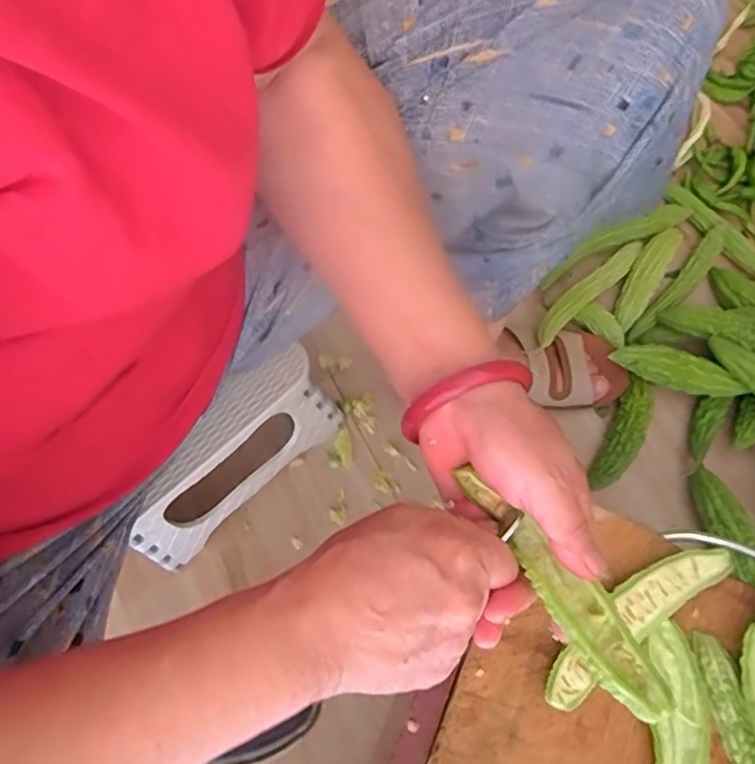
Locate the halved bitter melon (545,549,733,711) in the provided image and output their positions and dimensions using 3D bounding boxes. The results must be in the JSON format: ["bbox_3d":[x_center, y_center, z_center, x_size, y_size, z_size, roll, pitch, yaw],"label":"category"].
[{"bbox_3d":[0.162,0.151,0.401,0.146,0.016,0.033,-36,75,-8],"label":"halved bitter melon"}]

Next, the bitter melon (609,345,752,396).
[{"bbox_3d":[0.324,-0.011,0.667,0.139,0.029,0.036,19,75,8],"label":"bitter melon"}]

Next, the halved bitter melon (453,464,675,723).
[{"bbox_3d":[0.088,0.097,0.300,0.028,0.027,0.132,-34,60,-8],"label":"halved bitter melon"}]

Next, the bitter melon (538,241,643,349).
[{"bbox_3d":[0.245,-0.106,0.721,0.180,0.021,0.030,-42,76,-10],"label":"bitter melon"}]

